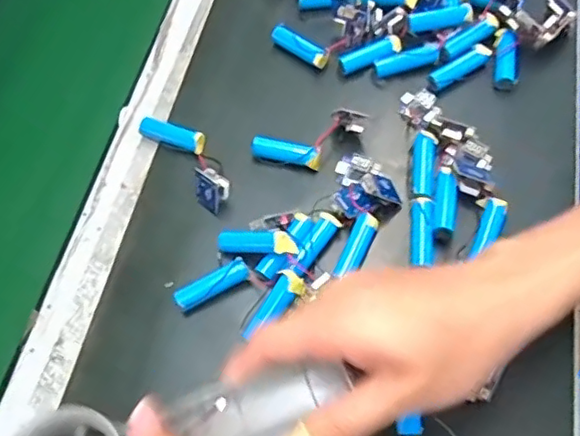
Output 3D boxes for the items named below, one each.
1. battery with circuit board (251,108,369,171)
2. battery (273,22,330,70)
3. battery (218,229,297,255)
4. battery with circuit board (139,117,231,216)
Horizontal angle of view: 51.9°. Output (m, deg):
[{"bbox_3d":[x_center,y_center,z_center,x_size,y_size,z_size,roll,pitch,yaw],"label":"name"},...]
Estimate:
[{"bbox_3d":[0.016,-0.054,0.438,0.084,0.023,0.032,-16,61,-3],"label":"battery with circuit board"},{"bbox_3d":[0.009,-0.140,0.488,0.056,0.014,0.017,38,71,22],"label":"battery"},{"bbox_3d":[-0.023,0.016,0.395,0.056,0.013,0.014,2,60,26],"label":"battery"},{"bbox_3d":[-0.075,-0.049,0.441,0.033,0.028,0.095,-36,65,-14],"label":"battery with circuit board"}]

